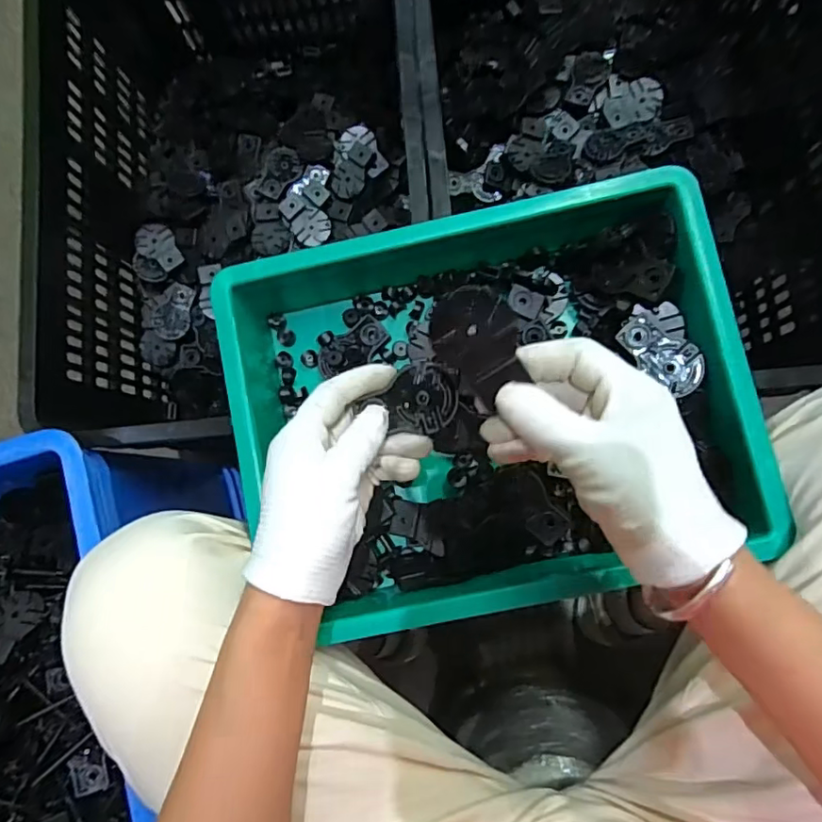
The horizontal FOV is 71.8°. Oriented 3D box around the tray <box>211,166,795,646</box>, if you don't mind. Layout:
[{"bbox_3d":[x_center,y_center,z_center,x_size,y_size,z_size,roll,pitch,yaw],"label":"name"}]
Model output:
[{"bbox_3d":[0.051,-0.010,0.414,0.338,0.076,0.290,-12,83,3],"label":"tray"}]

